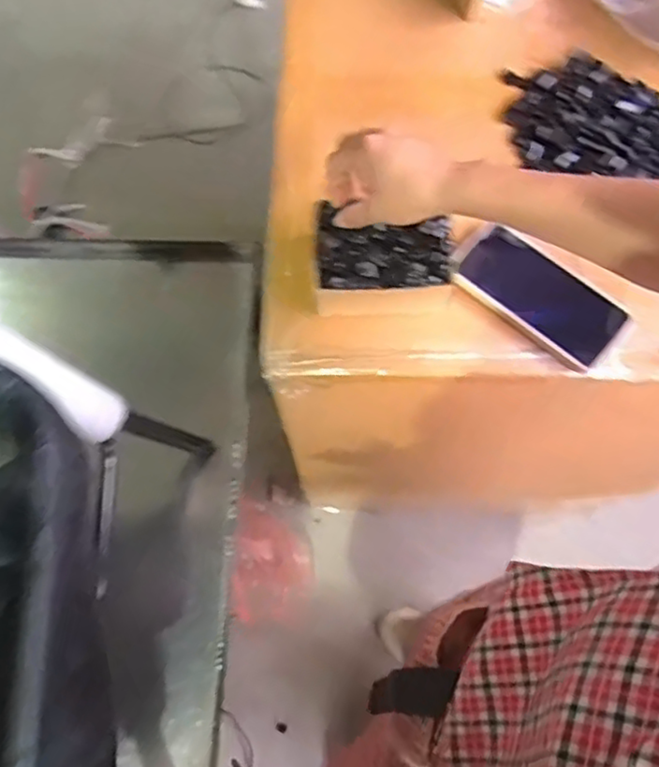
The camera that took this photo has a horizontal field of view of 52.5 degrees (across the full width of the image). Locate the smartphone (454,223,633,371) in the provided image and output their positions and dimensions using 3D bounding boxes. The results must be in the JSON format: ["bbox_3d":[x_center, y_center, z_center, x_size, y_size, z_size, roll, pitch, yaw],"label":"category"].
[{"bbox_3d":[0.194,-0.085,0.621,0.160,0.008,0.078,38,76,13],"label":"smartphone"}]

